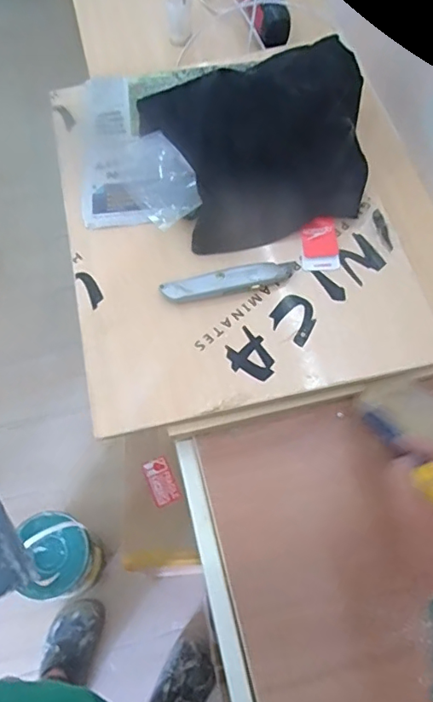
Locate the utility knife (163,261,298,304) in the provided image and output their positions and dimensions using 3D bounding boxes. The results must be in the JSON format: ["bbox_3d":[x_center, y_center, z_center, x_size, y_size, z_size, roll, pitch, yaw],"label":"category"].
[{"bbox_3d":[0.016,-0.083,0.608,0.159,0.016,0.029,-11,65,-6],"label":"utility knife"}]

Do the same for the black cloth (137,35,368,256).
[{"bbox_3d":[0.060,-0.265,0.651,0.260,0.085,0.237,-15,66,-8],"label":"black cloth"}]

